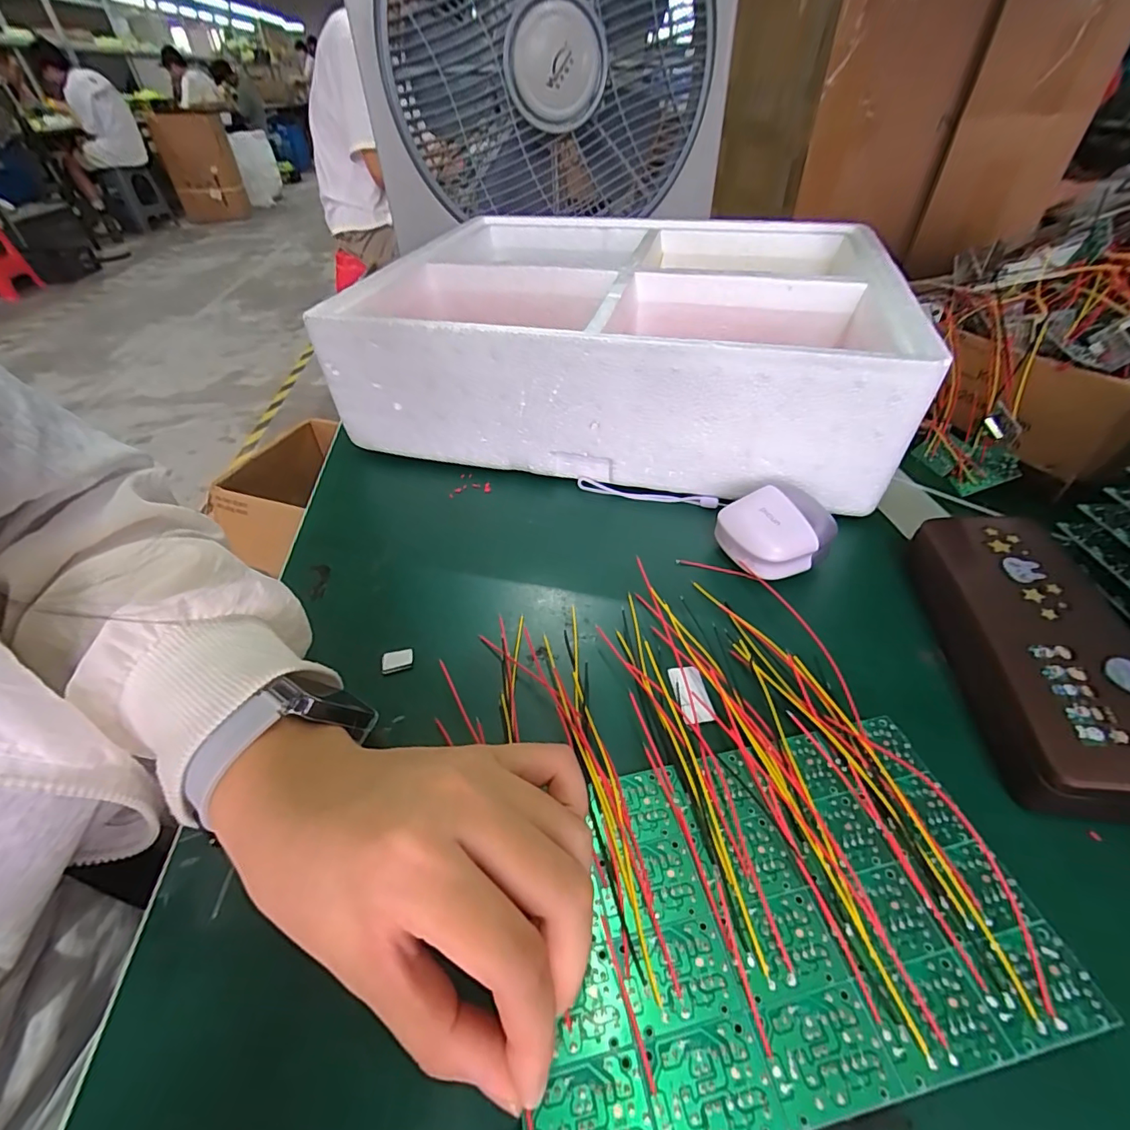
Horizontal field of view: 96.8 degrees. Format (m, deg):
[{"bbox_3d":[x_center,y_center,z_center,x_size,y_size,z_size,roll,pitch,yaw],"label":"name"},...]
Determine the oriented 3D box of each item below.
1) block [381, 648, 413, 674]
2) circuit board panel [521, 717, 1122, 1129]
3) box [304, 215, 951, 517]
[{"bbox_3d":[-0.088,0.050,0.262,0.016,0.004,0.010,-10,45,-6],"label":"block"},{"bbox_3d":[0.068,0.114,0.171,0.164,0.004,0.100,-10,45,-6],"label":"circuit board panel"},{"bbox_3d":[0.054,-0.194,0.431,0.374,0.113,0.314,10,47,14],"label":"box"}]

